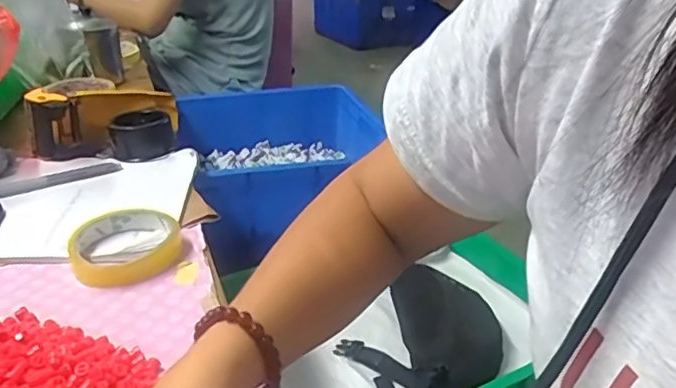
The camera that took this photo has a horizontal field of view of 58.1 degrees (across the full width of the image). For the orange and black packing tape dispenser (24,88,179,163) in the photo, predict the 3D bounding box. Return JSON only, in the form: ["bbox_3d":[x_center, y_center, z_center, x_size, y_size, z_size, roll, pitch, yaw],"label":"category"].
[{"bbox_3d":[-0.278,-0.090,0.740,0.166,0.067,0.108,4,28,3],"label":"orange and black packing tape dispenser"}]

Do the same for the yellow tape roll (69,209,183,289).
[{"bbox_3d":[-0.186,0.044,0.543,0.089,0.024,0.089,2,28,-1],"label":"yellow tape roll"}]

